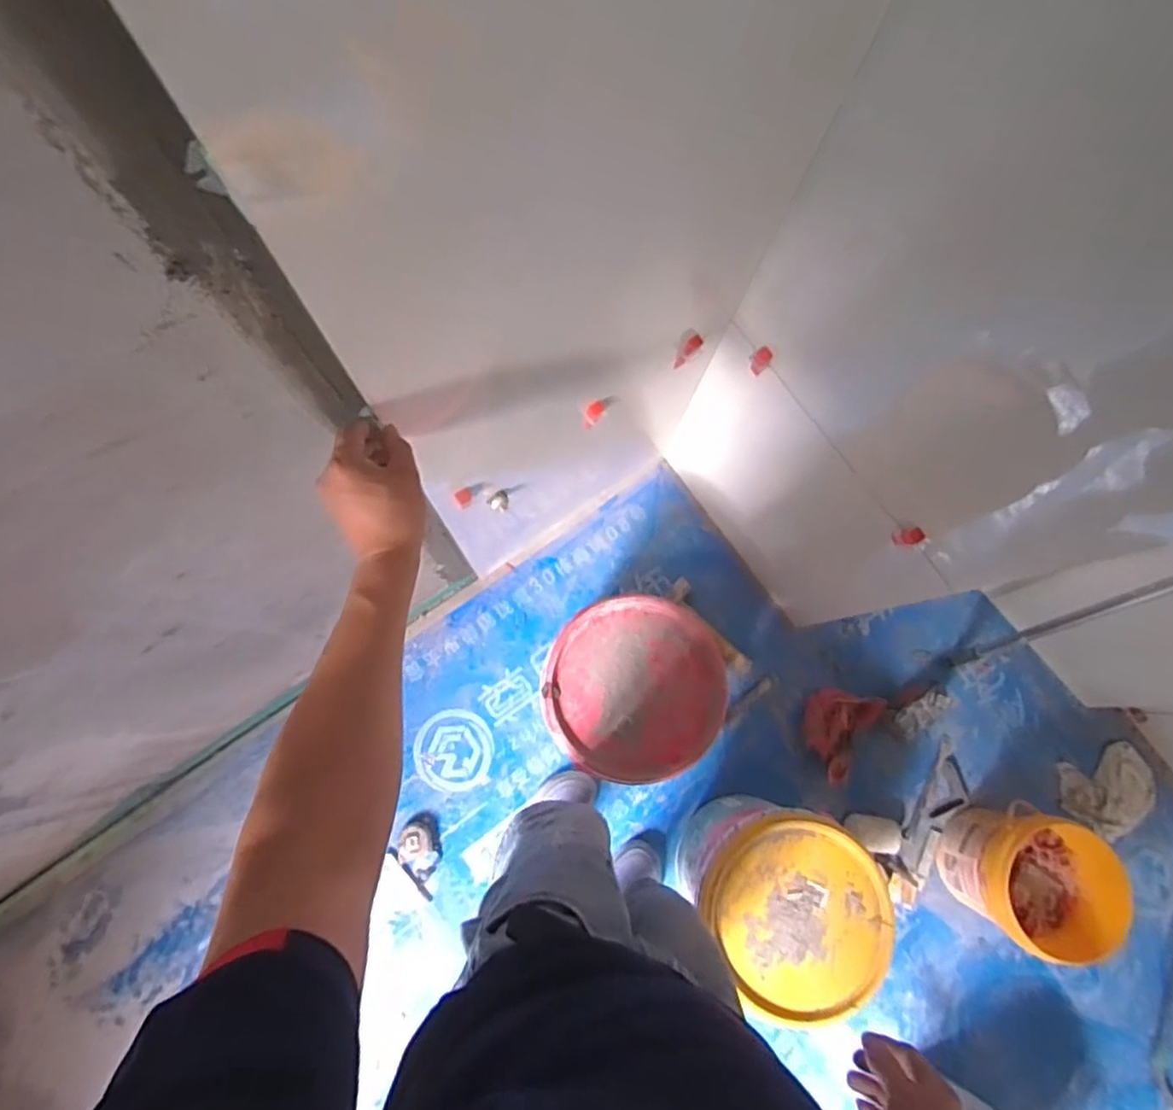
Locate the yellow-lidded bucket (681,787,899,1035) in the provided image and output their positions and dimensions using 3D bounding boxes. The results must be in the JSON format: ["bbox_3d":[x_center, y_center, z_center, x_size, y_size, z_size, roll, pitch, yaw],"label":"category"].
[{"bbox_3d":[0.339,0.596,1.175,0.280,0.283,0.301,1,79,-3],"label":"yellow-lidded bucket"}]

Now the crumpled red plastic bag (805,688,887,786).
[{"bbox_3d":[0.521,0.368,1.386,0.129,0.064,0.190,31,79,2],"label":"crumpled red plastic bag"}]

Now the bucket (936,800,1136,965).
[{"bbox_3d":[0.843,0.615,1.258,0.223,0.235,0.234,1,79,-3],"label":"bucket"}]

